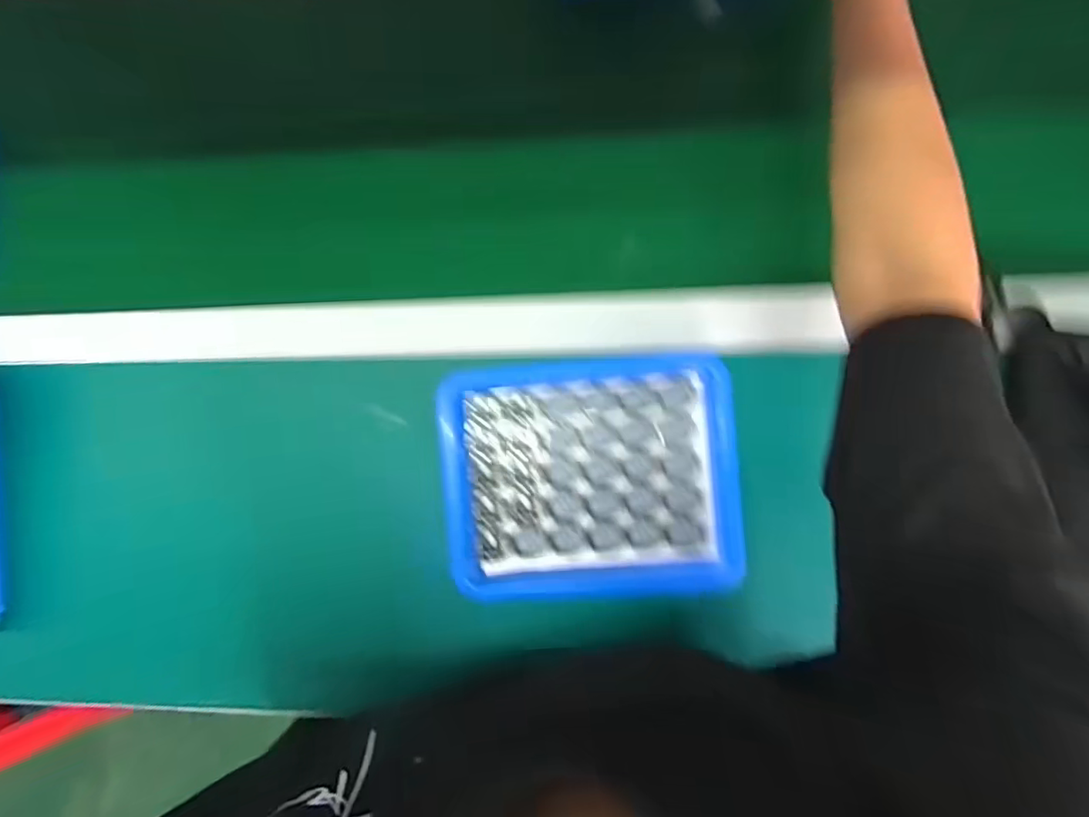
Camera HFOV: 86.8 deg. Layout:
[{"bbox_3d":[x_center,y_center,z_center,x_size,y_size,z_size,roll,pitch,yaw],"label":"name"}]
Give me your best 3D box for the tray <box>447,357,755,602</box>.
[{"bbox_3d":[0.035,0.055,0.450,0.217,0.038,0.184,-4,84,8],"label":"tray"}]

